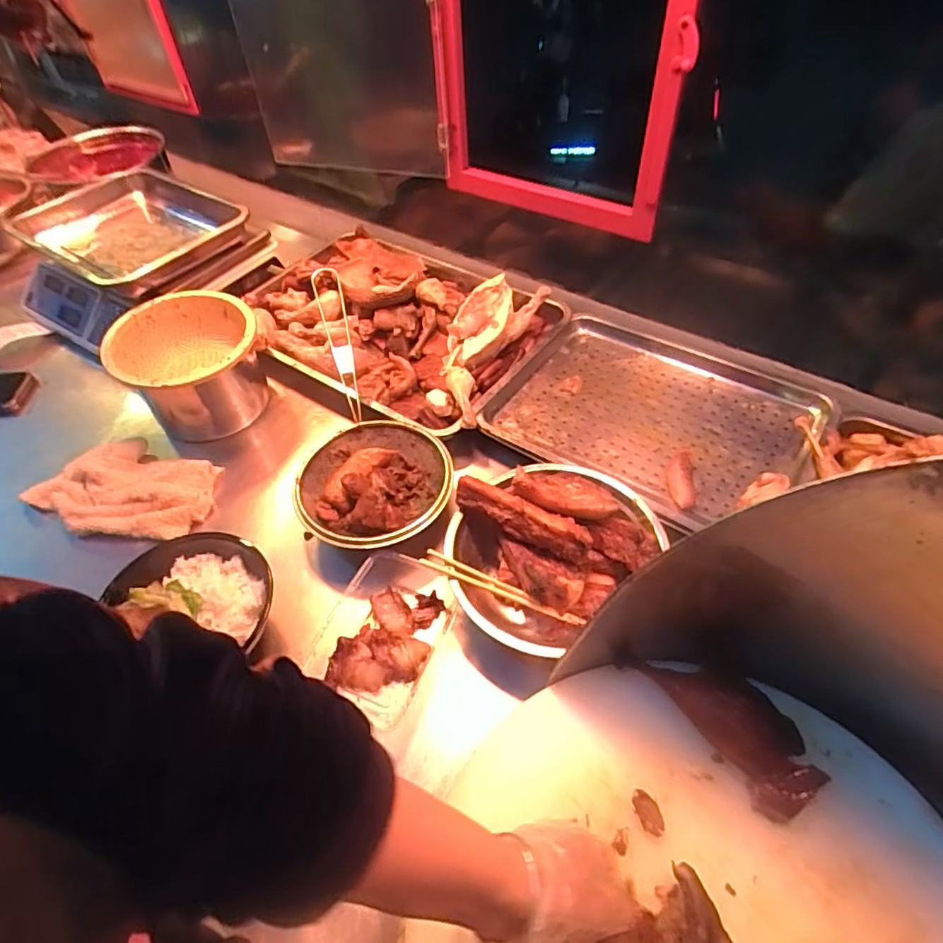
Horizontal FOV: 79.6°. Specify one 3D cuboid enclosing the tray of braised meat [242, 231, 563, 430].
[{"bbox_3d":[-0.130,-0.240,0.876,0.486,0.077,0.330,28,57,24],"label":"tray of braised meat"}]

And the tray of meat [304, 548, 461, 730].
[{"bbox_3d":[-0.085,0.164,0.575,0.112,0.039,0.163,15,52,16],"label":"tray of meat"}]

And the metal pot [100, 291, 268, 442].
[{"bbox_3d":[-0.384,-0.140,0.789,0.187,0.143,0.158,-30,55,-21],"label":"metal pot"}]

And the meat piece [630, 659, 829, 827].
[{"bbox_3d":[0.207,0.199,0.463,0.063,0.038,0.155,-29,54,-20],"label":"meat piece"}]

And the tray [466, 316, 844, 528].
[{"bbox_3d":[0.236,-0.074,0.735,0.380,0.034,0.283,25,54,21],"label":"tray"}]

